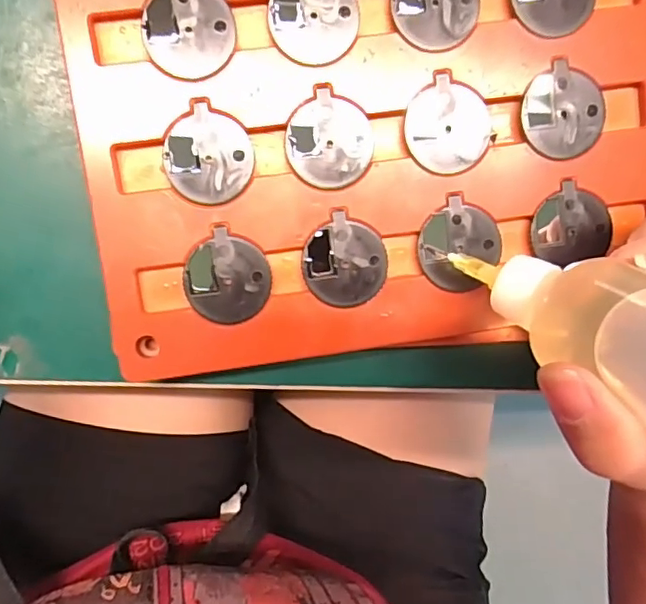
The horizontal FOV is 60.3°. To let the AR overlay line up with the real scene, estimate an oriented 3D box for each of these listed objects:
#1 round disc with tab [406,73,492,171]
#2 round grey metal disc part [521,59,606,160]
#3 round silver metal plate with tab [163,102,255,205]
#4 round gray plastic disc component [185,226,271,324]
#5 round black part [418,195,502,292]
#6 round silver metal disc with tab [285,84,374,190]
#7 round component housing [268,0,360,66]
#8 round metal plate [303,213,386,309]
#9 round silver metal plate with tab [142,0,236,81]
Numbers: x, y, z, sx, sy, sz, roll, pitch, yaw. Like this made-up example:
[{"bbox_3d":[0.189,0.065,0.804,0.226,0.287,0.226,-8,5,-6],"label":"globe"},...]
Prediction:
[{"bbox_3d":[0.042,-0.058,0.184,0.028,0.004,0.028,-1,96,-5],"label":"round disc with tab"},{"bbox_3d":[0.080,-0.064,0.184,0.027,0.004,0.030,-12,97,-4],"label":"round grey metal disc part"},{"bbox_3d":[-0.037,-0.047,0.179,0.028,0.004,0.028,-1,96,-5],"label":"round silver metal plate with tab"},{"bbox_3d":[-0.032,-0.008,0.184,0.028,0.004,0.028,-1,96,-5],"label":"round gray plastic disc component"},{"bbox_3d":[0.047,-0.019,0.188,0.028,0.004,0.028,-1,96,-5],"label":"round black part"},{"bbox_3d":[0.002,-0.052,0.181,0.028,0.004,0.028,-1,96,-5],"label":"round silver metal disc with tab"},{"bbox_3d":[-0.003,-0.091,0.176,0.028,0.004,0.028,-1,96,-5],"label":"round component housing"},{"bbox_3d":[0.007,-0.013,0.186,0.028,0.004,0.028,-1,96,-5],"label":"round metal plate"},{"bbox_3d":[-0.042,-0.086,0.175,0.029,0.004,0.028,-1,96,-5],"label":"round silver metal plate with tab"}]

